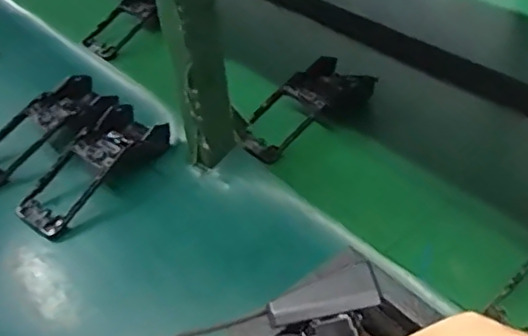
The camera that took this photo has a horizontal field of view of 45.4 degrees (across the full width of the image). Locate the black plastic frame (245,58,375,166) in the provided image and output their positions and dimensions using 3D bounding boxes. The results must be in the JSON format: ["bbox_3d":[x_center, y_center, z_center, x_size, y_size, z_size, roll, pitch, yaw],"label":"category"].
[{"bbox_3d":[0.047,-0.073,0.764,0.182,0.040,0.084,-31,46,-25],"label":"black plastic frame"}]

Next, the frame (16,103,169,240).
[{"bbox_3d":[-0.194,-0.002,0.716,0.076,0.042,0.182,29,53,34],"label":"frame"}]

